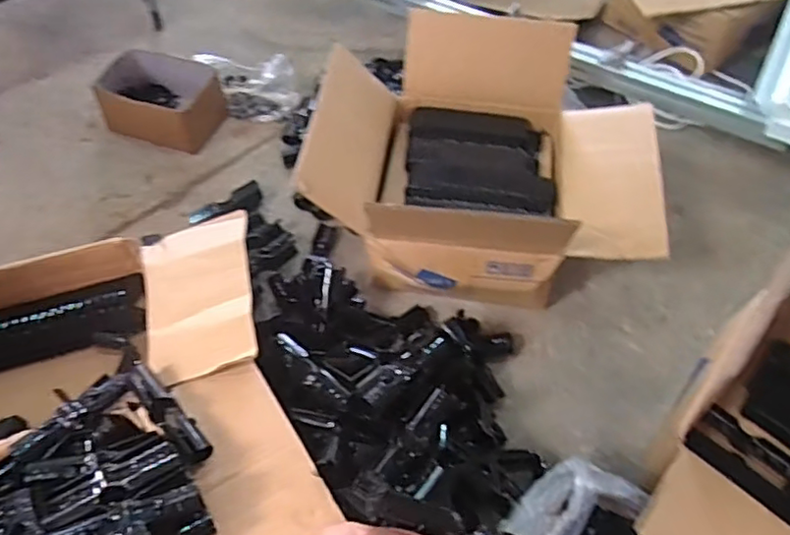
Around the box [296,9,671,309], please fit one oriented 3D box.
[{"bbox_3d":[0.136,-0.157,0.966,0.476,0.233,0.407,9,54,4],"label":"box"}]

